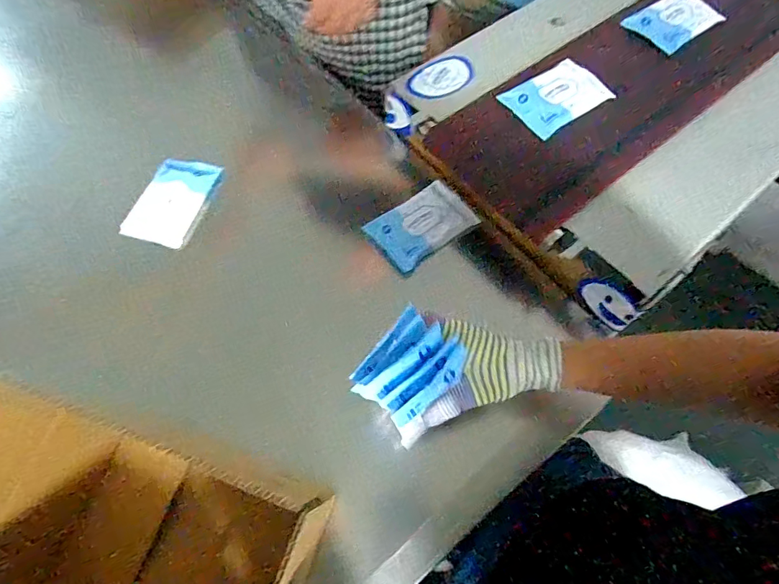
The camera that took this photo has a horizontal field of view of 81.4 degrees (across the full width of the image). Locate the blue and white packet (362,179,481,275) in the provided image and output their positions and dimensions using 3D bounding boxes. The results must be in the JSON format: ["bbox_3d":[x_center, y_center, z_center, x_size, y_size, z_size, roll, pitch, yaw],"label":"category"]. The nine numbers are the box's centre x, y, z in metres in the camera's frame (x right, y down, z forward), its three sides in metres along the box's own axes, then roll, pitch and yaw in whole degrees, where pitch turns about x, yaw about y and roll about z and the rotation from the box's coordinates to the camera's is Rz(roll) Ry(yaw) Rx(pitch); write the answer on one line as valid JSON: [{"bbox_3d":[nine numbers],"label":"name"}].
[{"bbox_3d":[0.045,-0.091,0.599,0.139,0.019,0.091,-37,69,-16],"label":"blue and white packet"}]

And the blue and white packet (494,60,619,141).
[{"bbox_3d":[0.222,-0.262,0.603,0.148,0.012,0.092,-33,67,-18],"label":"blue and white packet"}]

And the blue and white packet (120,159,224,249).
[{"bbox_3d":[-0.297,-0.127,0.626,0.092,0.013,0.136,16,65,8],"label":"blue and white packet"}]

